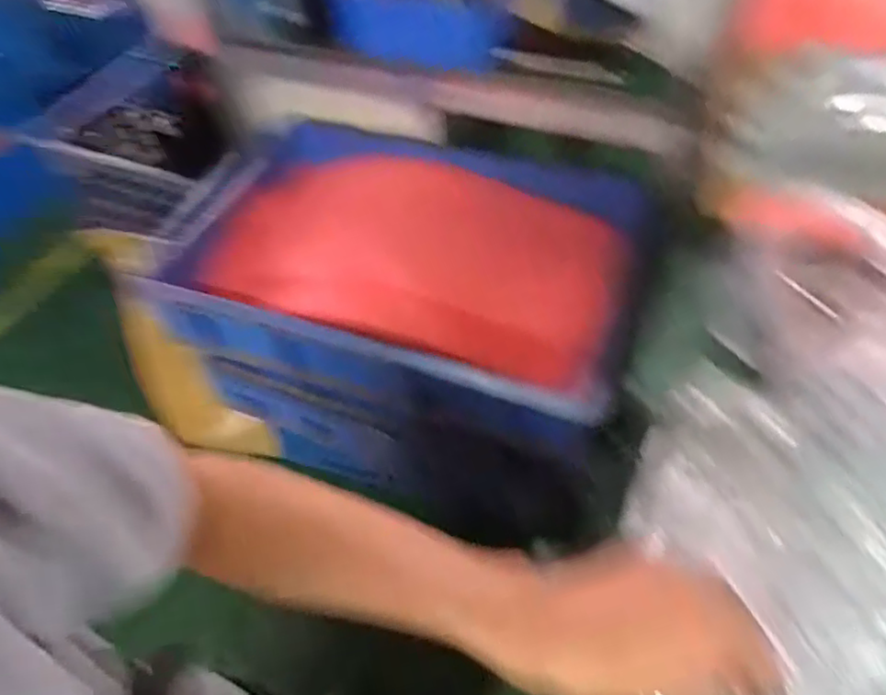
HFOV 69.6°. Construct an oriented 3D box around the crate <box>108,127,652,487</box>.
[{"bbox_3d":[-0.074,-0.085,1.003,0.671,0.306,0.450,15,55,13],"label":"crate"}]

